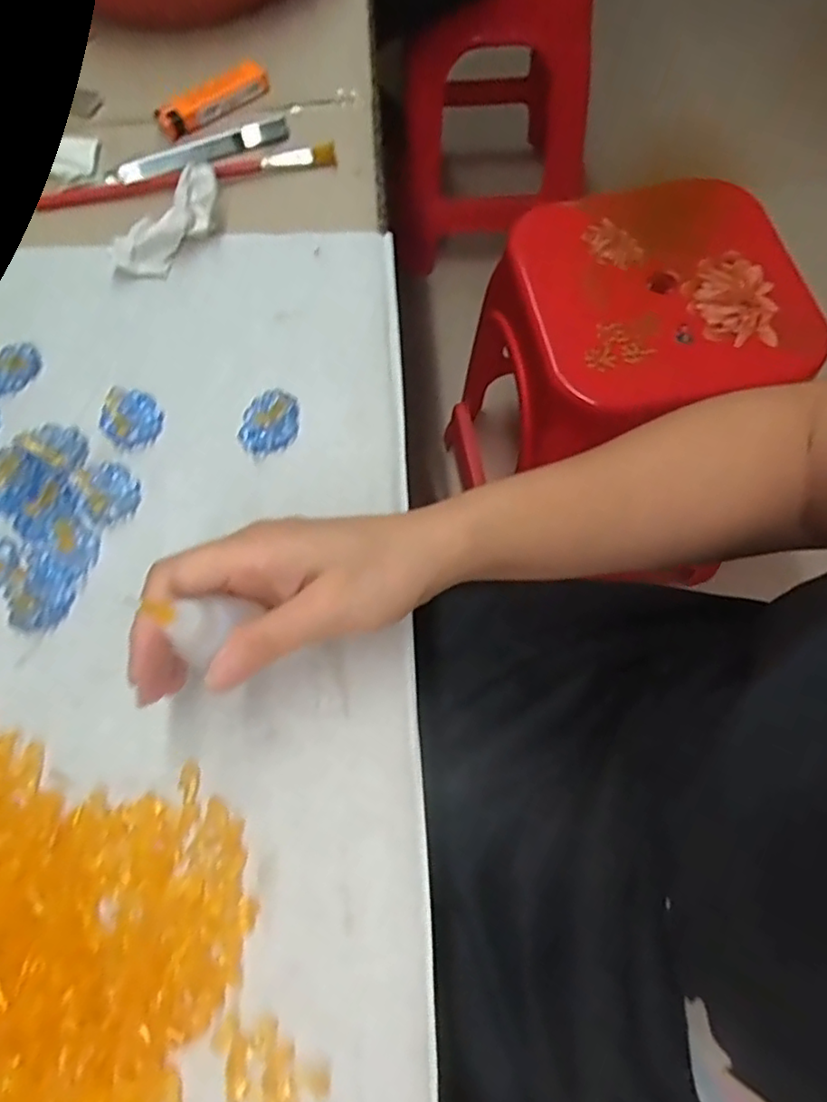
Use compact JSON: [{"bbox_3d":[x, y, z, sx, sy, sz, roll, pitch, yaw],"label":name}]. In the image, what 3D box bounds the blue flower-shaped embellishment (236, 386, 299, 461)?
[{"bbox_3d":[-0.077,-0.068,0.329,0.031,0.006,0.037,-5,68,1],"label":"blue flower-shaped embellishment"}]

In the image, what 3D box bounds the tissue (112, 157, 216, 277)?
[{"bbox_3d":[-0.148,-0.197,0.378,0.035,0.021,0.079,42,89,17],"label":"tissue"}]

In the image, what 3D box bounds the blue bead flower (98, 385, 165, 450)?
[{"bbox_3d":[-0.154,-0.073,0.337,0.031,0.005,0.041,-38,71,-11],"label":"blue bead flower"}]

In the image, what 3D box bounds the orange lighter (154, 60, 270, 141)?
[{"bbox_3d":[-0.136,-0.309,0.424,0.080,0.015,0.017,-33,70,-10],"label":"orange lighter"}]

